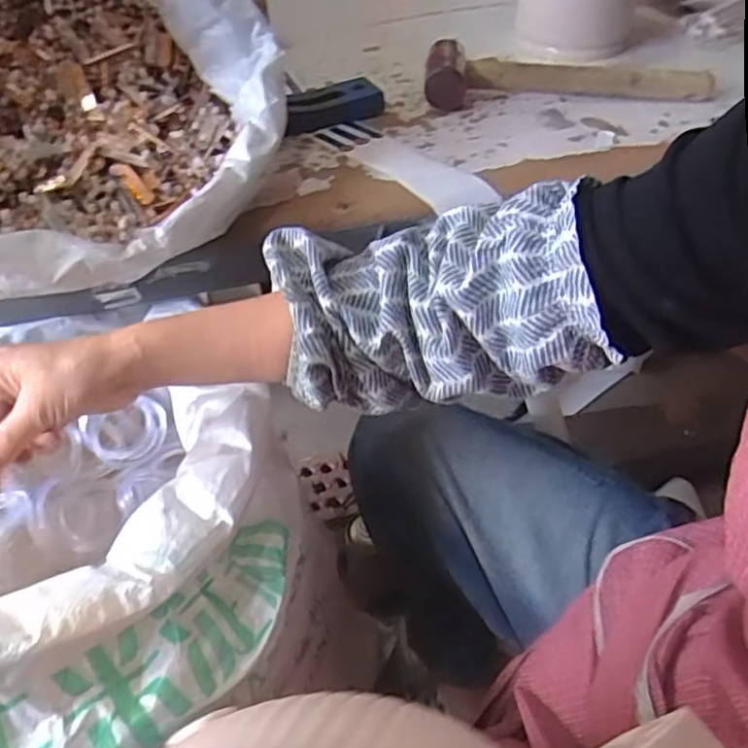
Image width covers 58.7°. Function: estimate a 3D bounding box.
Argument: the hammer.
[{"bbox_3d":[0.199,-0.306,0.683,0.292,0.044,0.069,1,45,2],"label":"hammer"}]

